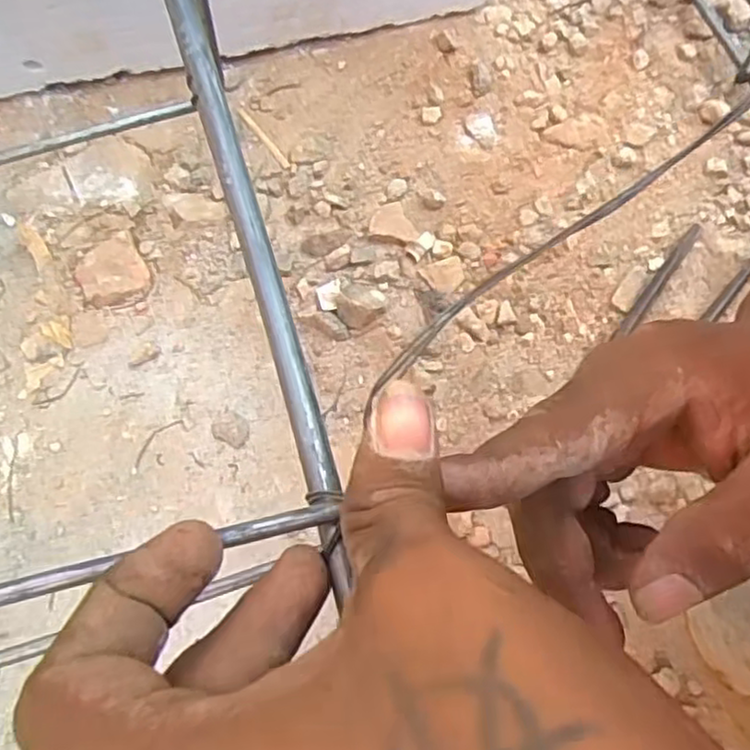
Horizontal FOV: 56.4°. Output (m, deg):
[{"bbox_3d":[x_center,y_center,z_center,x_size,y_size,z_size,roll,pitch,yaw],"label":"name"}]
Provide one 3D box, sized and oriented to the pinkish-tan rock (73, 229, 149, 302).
[{"bbox_3d":[-0.184,-0.074,0.486,0.046,0.006,0.047,-27,70,-11],"label":"pinkish-tan rock"}]

